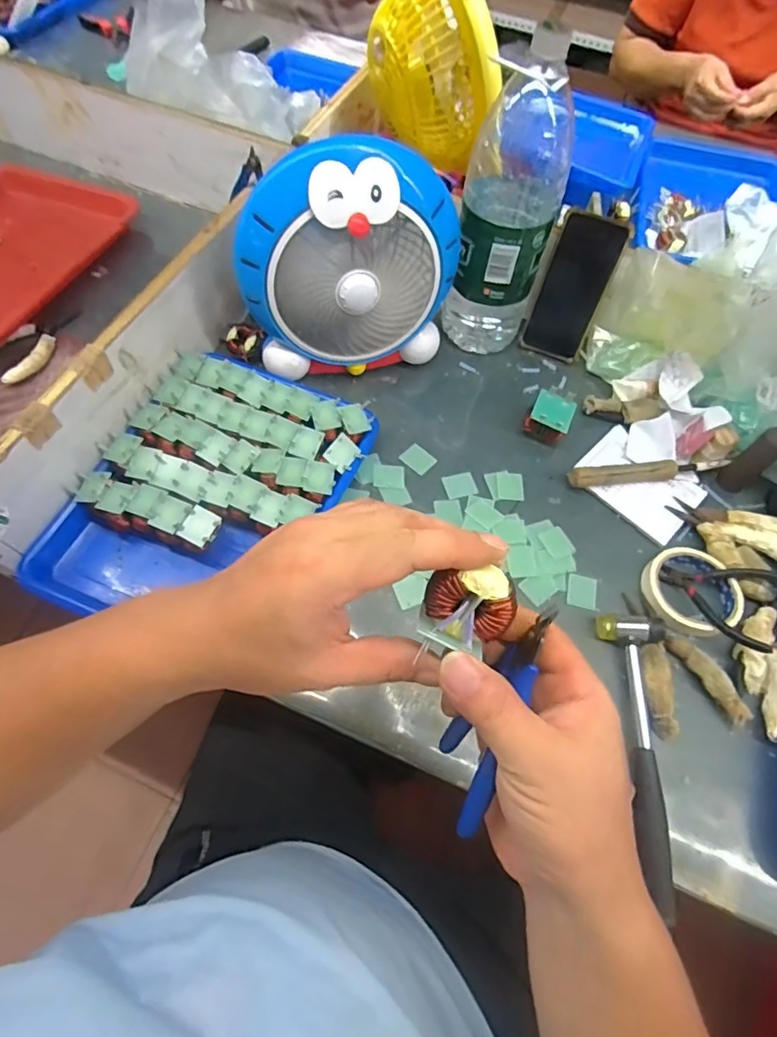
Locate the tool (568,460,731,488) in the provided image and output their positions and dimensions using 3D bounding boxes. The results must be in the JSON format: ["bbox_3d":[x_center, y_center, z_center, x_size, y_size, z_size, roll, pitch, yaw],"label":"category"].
[{"bbox_3d":[0.302,-0.055,0.619,0.187,0.023,0.027,-6,62,-7],"label":"tool"}]

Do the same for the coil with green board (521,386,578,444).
[{"bbox_3d":[0.192,-0.121,0.641,0.048,0.046,0.056,26,63,10],"label":"coil with green board"}]

